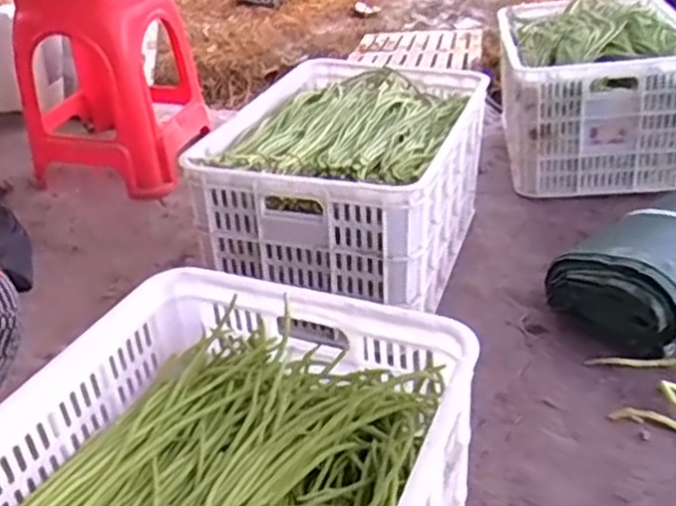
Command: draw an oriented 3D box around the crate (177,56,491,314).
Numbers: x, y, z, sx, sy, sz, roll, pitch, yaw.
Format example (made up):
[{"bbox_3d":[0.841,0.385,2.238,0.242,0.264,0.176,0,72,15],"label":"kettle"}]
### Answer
[{"bbox_3d":[0.038,-0.146,1.354,0.411,0.268,0.572,7,35,15],"label":"crate"}]

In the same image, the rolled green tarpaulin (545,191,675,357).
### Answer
[{"bbox_3d":[0.619,0.002,1.264,0.464,0.124,0.246,-24,39,-28],"label":"rolled green tarpaulin"}]

